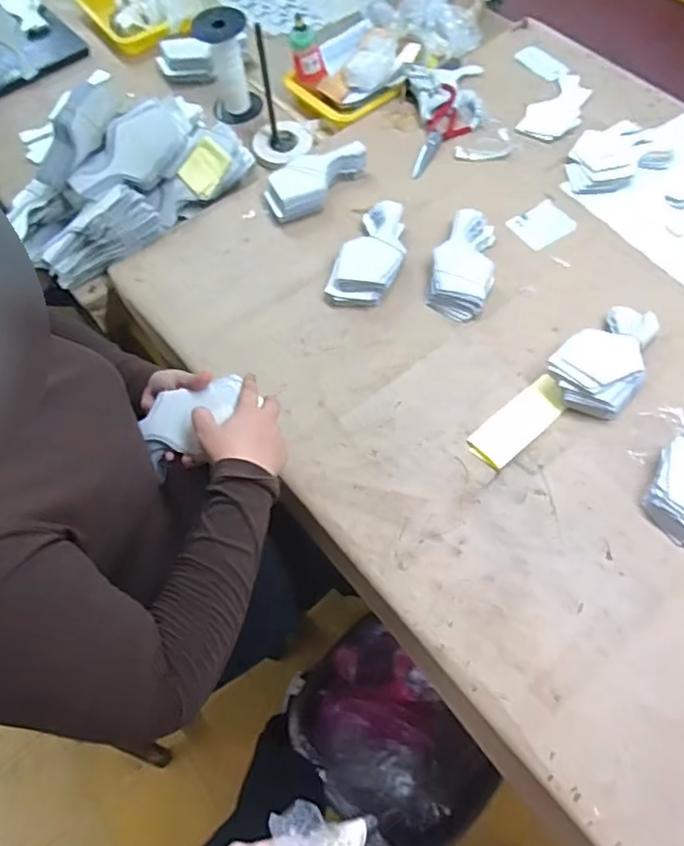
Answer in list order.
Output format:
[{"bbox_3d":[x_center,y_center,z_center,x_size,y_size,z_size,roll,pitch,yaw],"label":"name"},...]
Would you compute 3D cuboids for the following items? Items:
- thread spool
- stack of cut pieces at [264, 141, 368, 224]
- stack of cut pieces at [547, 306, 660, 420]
[{"bbox_3d":[-0.207,-0.642,1.126,0.094,0.163,0.112,-7,64,0],"label":"thread spool"},{"bbox_3d":[-0.044,-0.401,1.013,0.083,0.047,0.188,41,73,19],"label":"stack of cut pieces"},{"bbox_3d":[0.358,-0.091,0.822,0.106,0.051,0.188,38,72,19],"label":"stack of cut pieces"}]

